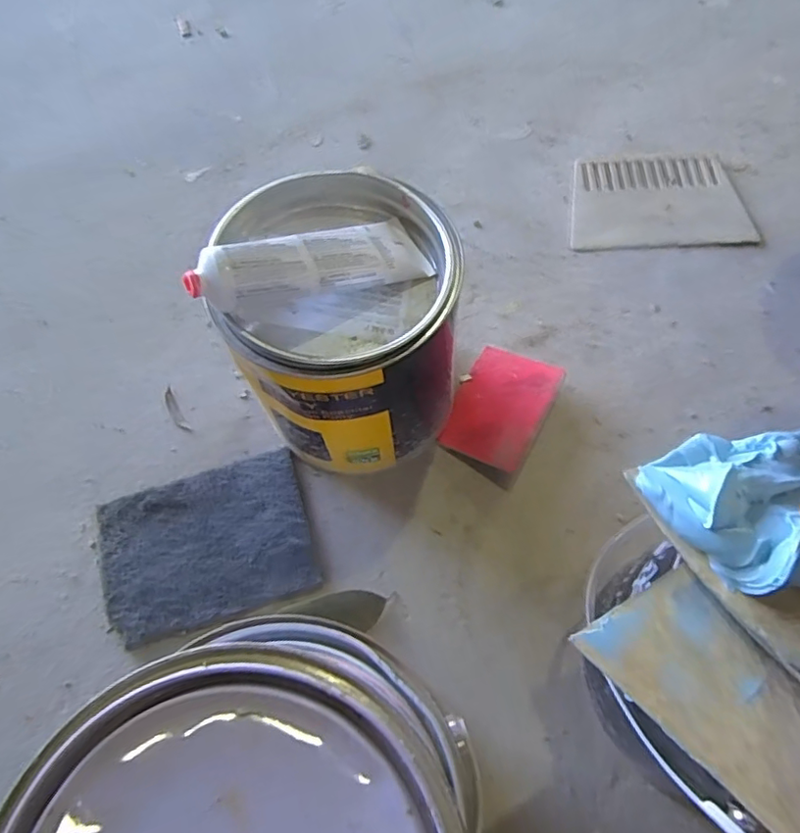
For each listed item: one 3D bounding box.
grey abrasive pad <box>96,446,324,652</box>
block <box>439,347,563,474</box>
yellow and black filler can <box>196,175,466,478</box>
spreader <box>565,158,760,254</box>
[{"bbox_3d":[-0.143,0.093,0.429,0.149,0.013,0.111,-17,66,-6],"label":"grey abrasive pad"},{"bbox_3d":[0.080,-0.010,0.467,0.070,0.014,0.100,27,69,14],"label":"block"},{"bbox_3d":[-0.033,-0.050,0.410,0.146,0.161,0.165,-26,67,-10],"label":"yellow and black filler can"},{"bbox_3d":[0.245,-0.206,0.557,0.160,0.005,0.109,1,65,2],"label":"spreader"}]

